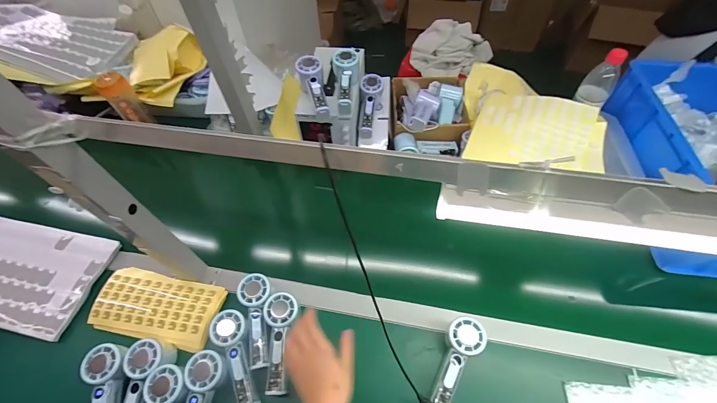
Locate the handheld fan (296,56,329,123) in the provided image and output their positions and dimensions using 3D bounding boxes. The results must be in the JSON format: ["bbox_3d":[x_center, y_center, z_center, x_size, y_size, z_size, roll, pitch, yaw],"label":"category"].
[{"bbox_3d":[-0.092,-0.237,0.677,0.056,0.041,0.158,-14,72,-8],"label":"handheld fan"}]

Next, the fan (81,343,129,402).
[{"bbox_3d":[-0.395,0.305,0.497,0.059,0.032,0.152,-10,70,-5],"label":"fan"}]

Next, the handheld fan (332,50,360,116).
[{"bbox_3d":[-0.029,-0.254,0.693,0.056,0.065,0.157,1,74,2],"label":"handheld fan"}]

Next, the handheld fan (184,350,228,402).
[{"bbox_3d":[-0.248,0.314,0.489,0.056,0.031,0.152,8,72,7],"label":"handheld fan"}]

